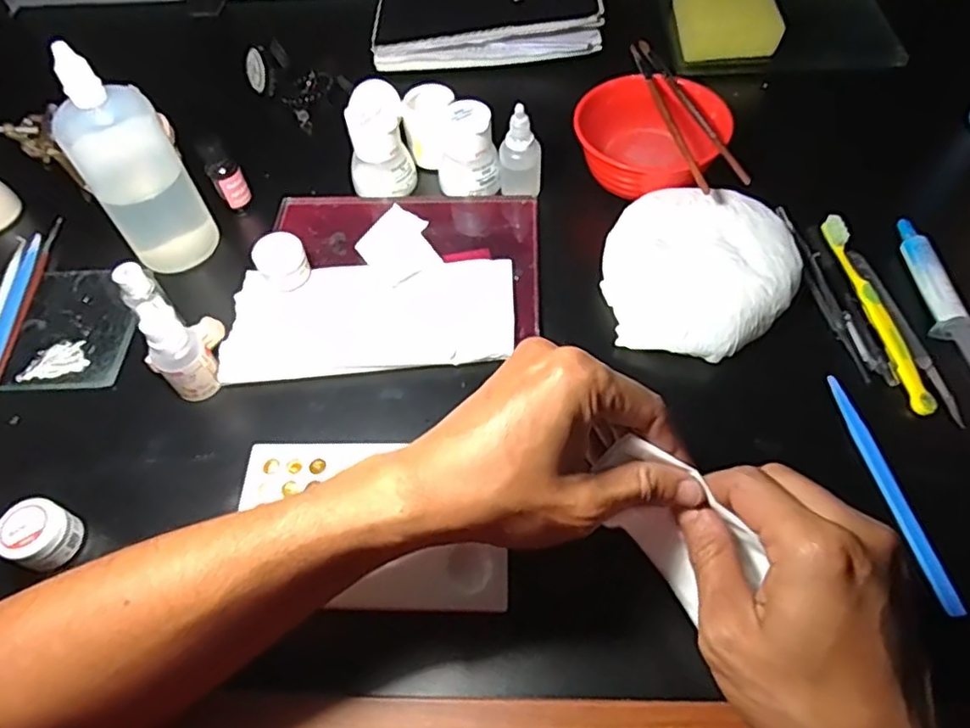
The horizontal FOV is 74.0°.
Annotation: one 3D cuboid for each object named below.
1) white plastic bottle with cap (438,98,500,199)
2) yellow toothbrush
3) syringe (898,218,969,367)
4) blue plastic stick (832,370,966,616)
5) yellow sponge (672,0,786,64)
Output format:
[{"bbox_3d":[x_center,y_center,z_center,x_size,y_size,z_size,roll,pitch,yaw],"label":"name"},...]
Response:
[{"bbox_3d":[-0.013,-0.164,0.491,0.046,0.056,0.046,-3,58,0],"label":"white plastic bottle with cap"},{"bbox_3d":[0.254,-0.038,0.418,0.015,0.008,0.154,-5,58,-1],"label":"yellow toothbrush"},{"bbox_3d":[0.293,-0.030,0.404,0.022,0.014,0.168,-3,58,0],"label":"syringe"},{"bbox_3d":[0.224,0.067,0.358,0.013,0.007,0.140,-8,58,-3],"label":"blue plastic stick"},{"bbox_3d":[0.221,-0.322,0.595,0.084,0.032,0.097,2,58,3],"label":"yellow sponge"}]

